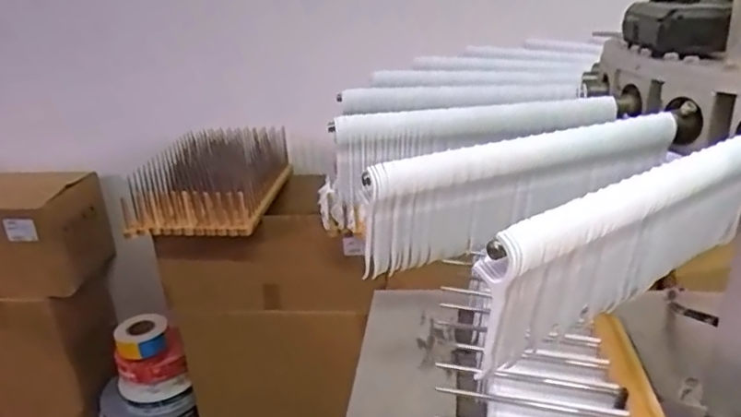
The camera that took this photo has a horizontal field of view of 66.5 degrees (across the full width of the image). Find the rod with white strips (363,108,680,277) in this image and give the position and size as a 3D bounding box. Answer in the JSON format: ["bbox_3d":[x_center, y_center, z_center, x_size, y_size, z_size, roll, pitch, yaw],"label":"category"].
[{"bbox_3d":[0.096,-0.011,0.350,0.209,0.071,0.017,-11,23,-18],"label":"rod with white strips"}]

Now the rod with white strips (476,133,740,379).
[{"bbox_3d":[0.134,0.014,0.279,0.210,0.070,0.015,-18,26,-32],"label":"rod with white strips"}]

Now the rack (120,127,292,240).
[{"bbox_3d":[-0.434,-0.088,1.567,0.324,0.163,0.465,-1,22,5],"label":"rack"}]

